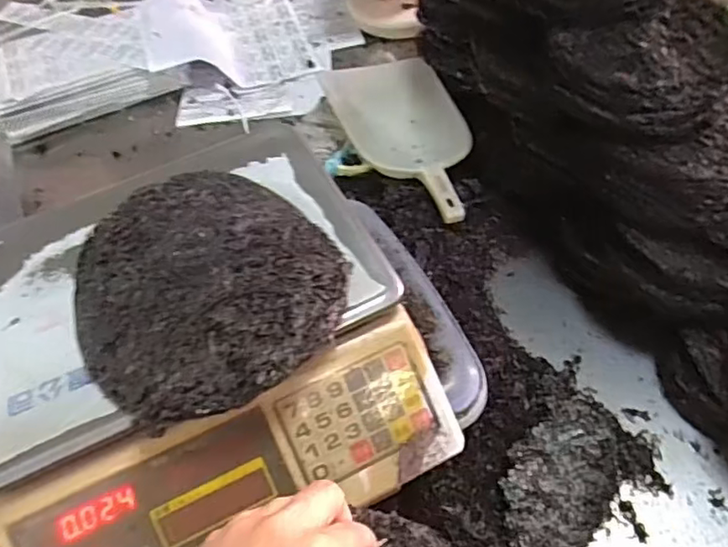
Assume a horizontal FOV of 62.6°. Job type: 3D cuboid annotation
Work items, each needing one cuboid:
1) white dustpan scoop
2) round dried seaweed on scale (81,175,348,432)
[{"bbox_3d":[0.070,-0.193,0.892,0.167,0.084,0.344,-23,54,-12],"label":"white dustpan scoop"},{"bbox_3d":[-0.111,0.006,0.429,0.184,0.031,0.195,-3,53,4],"label":"round dried seaweed on scale"}]

